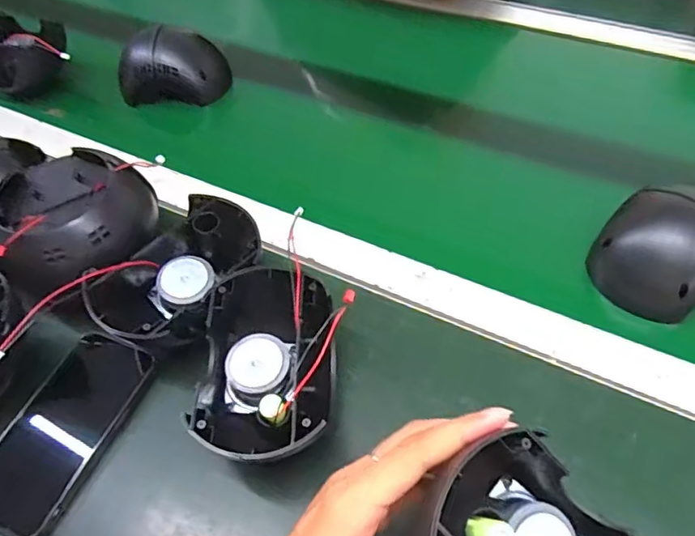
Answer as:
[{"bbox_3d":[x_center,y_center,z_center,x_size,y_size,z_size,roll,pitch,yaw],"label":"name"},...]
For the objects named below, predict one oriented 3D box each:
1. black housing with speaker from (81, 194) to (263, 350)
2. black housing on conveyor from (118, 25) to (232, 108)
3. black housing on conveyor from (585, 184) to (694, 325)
[{"bbox_3d":[-0.124,0.010,0.436,0.096,0.061,0.127,17,56,17],"label":"black housing with speaker"},{"bbox_3d":[-0.200,-0.228,0.644,0.120,0.066,0.074,-19,53,-10],"label":"black housing on conveyor"},{"bbox_3d":[0.250,-0.016,0.448,0.098,0.060,0.086,-37,58,-21],"label":"black housing on conveyor"}]

